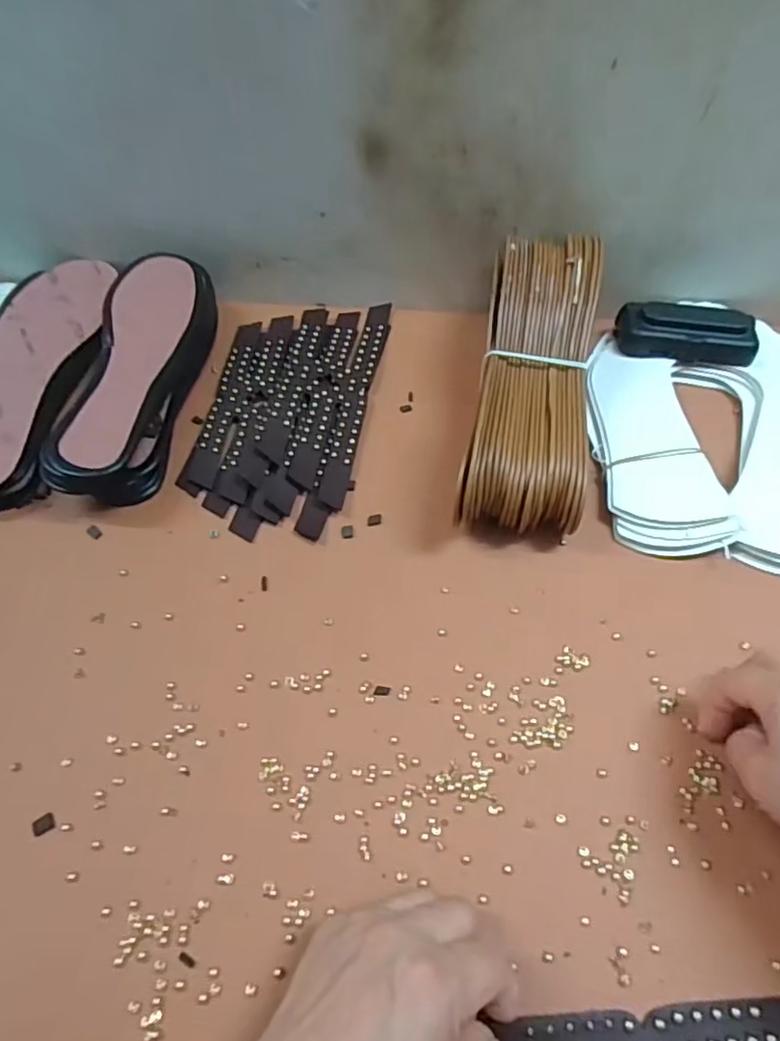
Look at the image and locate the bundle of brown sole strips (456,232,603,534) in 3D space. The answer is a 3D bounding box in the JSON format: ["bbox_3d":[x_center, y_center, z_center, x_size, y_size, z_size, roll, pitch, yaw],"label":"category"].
[{"bbox_3d":[0.102,-0.099,0.437,0.076,0.080,0.224,9,56,5],"label":"bundle of brown sole strips"}]

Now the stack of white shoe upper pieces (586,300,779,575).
[{"bbox_3d":[0.241,-0.070,0.456,0.174,0.022,0.224,8,56,5],"label":"stack of white shoe upper pieces"}]

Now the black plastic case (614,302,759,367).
[{"bbox_3d":[0.242,-0.152,0.490,0.105,0.027,0.047,10,56,7],"label":"black plastic case"}]

